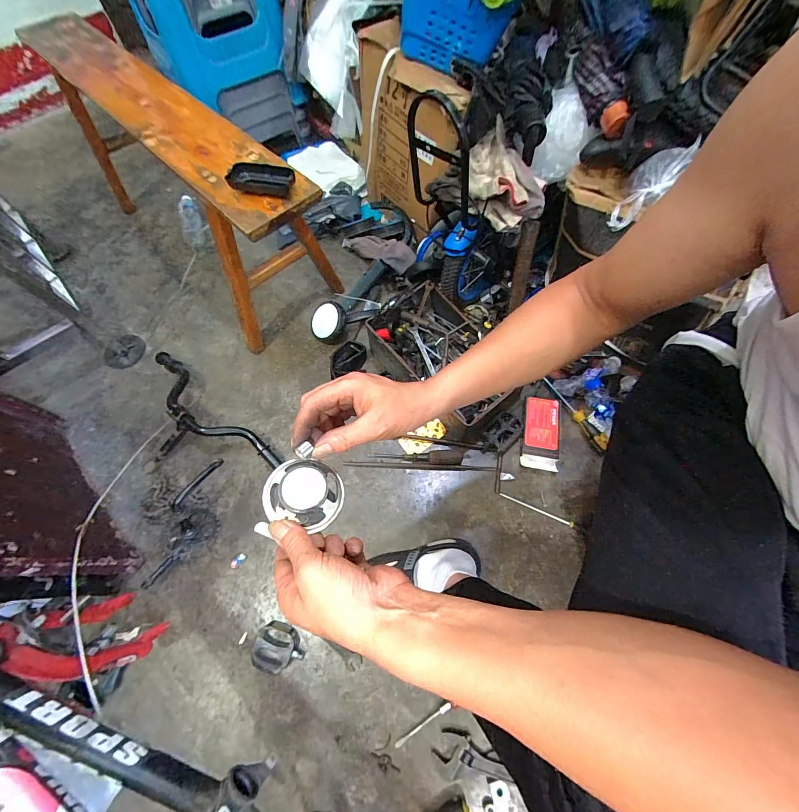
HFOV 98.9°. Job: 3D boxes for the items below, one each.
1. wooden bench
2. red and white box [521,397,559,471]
[{"bbox_3d":[-0.496,-0.535,0.867,0.288,0.412,0.892,-41,71,-15],"label":"wooden bench"},{"bbox_3d":[0.329,0.062,0.796,0.081,0.033,0.164,10,67,6],"label":"red and white box"}]

